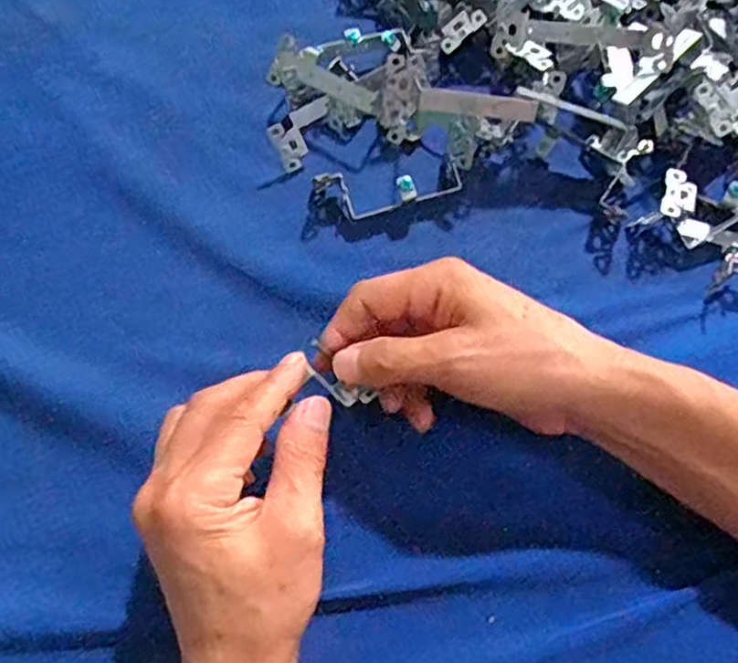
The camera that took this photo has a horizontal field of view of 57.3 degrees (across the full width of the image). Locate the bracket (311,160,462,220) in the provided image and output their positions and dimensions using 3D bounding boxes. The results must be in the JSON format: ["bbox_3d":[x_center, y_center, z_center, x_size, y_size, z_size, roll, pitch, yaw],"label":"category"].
[{"bbox_3d":[0.012,-0.086,0.414,0.090,0.025,0.022,-8,67,-4],"label":"bracket"}]

